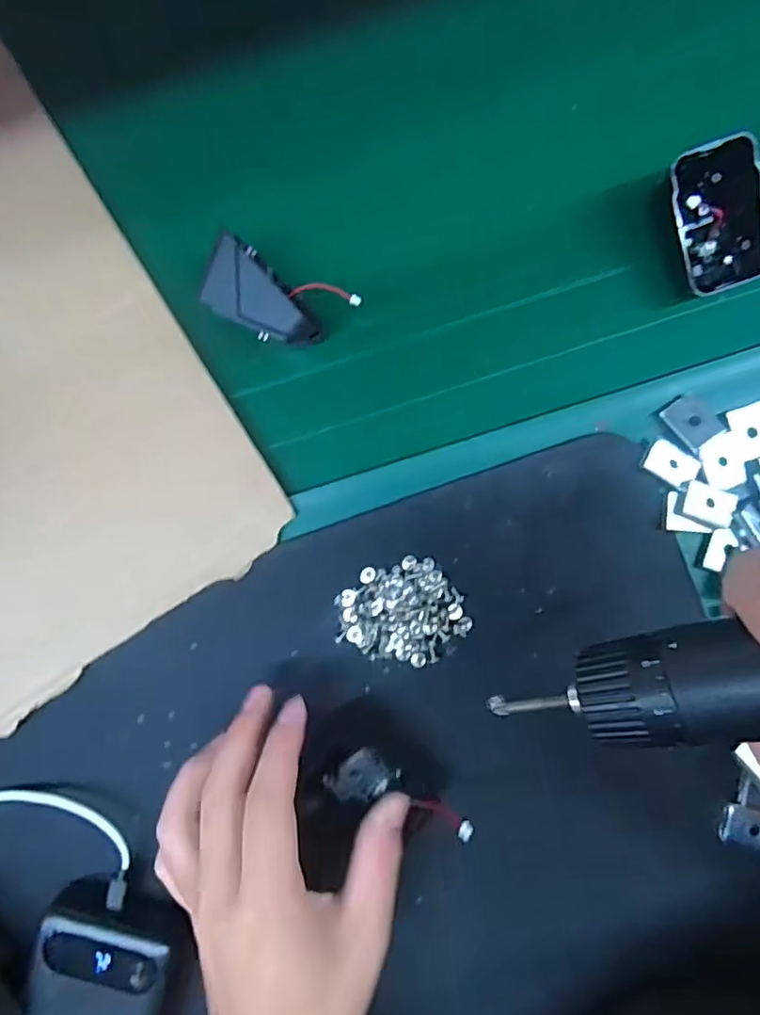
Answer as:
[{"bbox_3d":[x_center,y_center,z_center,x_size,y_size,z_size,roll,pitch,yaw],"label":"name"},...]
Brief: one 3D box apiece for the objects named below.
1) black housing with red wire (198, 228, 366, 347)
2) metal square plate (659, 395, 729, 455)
[{"bbox_3d":[-0.053,-0.107,0.295,0.071,0.033,0.037,21,91,2],"label":"black housing with red wire"},{"bbox_3d":[0.165,-0.046,0.298,0.021,0.004,0.027,-40,89,2],"label":"metal square plate"}]

